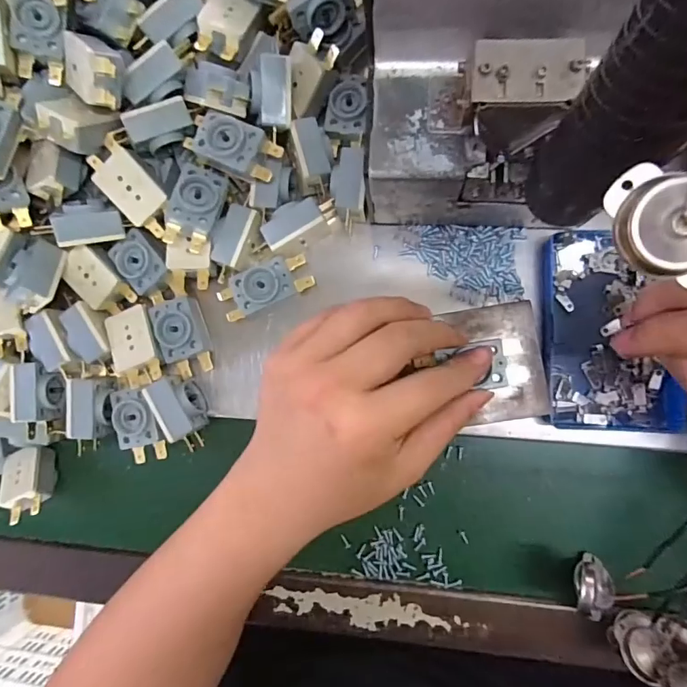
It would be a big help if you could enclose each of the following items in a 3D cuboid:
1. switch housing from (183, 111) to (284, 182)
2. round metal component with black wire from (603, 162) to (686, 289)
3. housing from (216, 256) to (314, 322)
[{"bbox_3d":[-0.062,-0.112,0.263,0.049,0.015,0.028,24,92,6],"label":"switch housing"},{"bbox_3d":[0.084,-0.031,0.117,0.022,0.011,0.032,-30,86,5],"label":"round metal component with black wire"},{"bbox_3d":[-0.049,-0.035,0.282,0.059,0.016,0.024,-23,86,6],"label":"housing"}]

